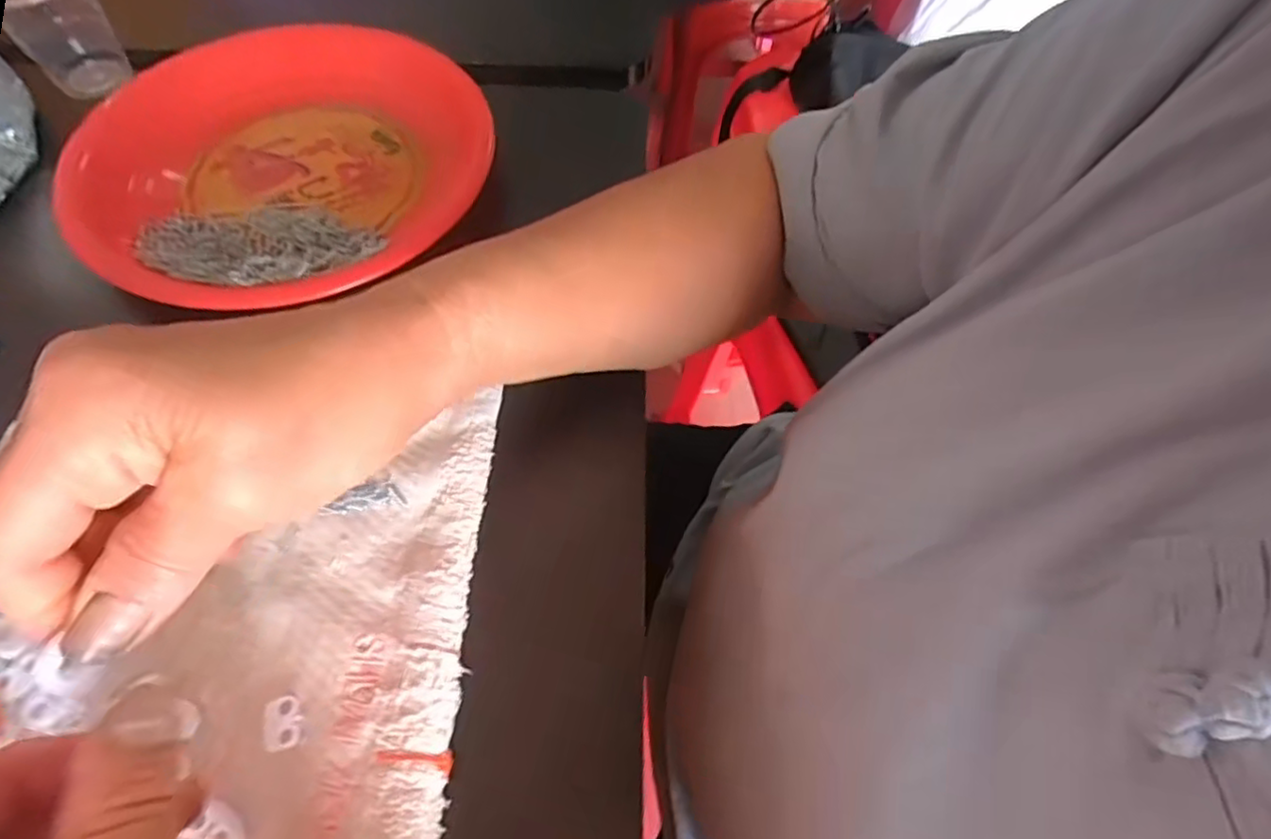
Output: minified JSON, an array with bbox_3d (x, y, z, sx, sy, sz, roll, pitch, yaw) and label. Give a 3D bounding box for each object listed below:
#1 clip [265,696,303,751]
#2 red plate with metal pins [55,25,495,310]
[{"bbox_3d":[-0.129,0.110,0.240,0.012,0.004,0.018,-11,59,-8],"label":"clip"},{"bbox_3d":[-0.210,-0.160,0.389,0.230,0.037,0.230,40,65,21],"label":"red plate with metal pins"}]

